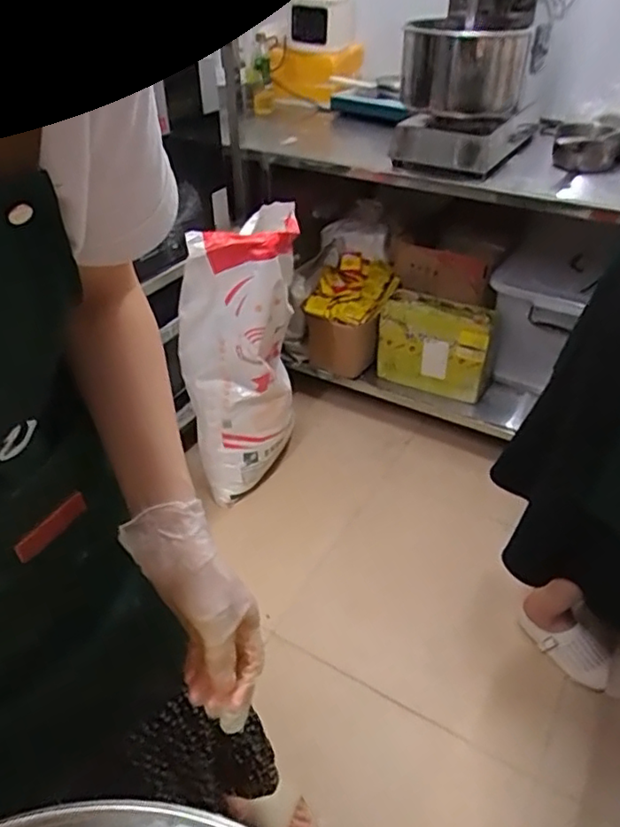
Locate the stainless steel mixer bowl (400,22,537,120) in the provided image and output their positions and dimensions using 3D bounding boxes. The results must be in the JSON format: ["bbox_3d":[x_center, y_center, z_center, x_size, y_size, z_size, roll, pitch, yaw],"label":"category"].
[{"bbox_3d":[0.366,-0.814,1.435,0.263,0.178,0.256,0,38,0],"label":"stainless steel mixer bowl"}]

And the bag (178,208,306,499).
[{"bbox_3d":[-0.169,-0.110,1.557,0.307,0.689,0.154,-18,41,-22],"label":"bag"}]

